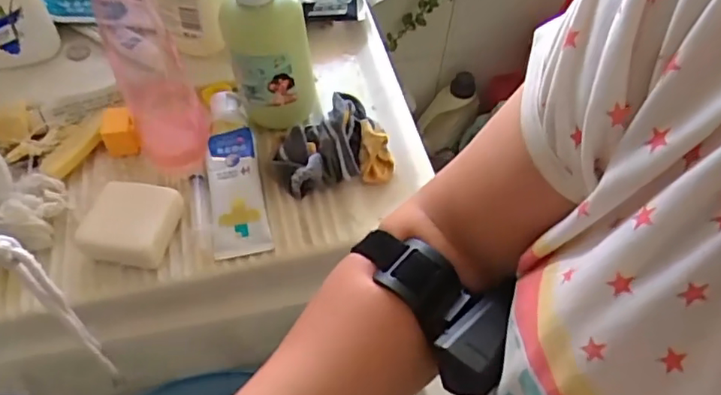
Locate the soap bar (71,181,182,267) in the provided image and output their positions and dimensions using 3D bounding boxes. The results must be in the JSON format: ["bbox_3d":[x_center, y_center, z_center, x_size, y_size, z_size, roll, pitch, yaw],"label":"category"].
[{"bbox_3d":[-0.185,0.018,0.469,0.071,0.021,0.063,12,54,5],"label":"soap bar"}]

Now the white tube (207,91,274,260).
[{"bbox_3d":[-0.113,-0.027,0.508,0.045,0.024,0.162,-9,55,-10],"label":"white tube"}]

